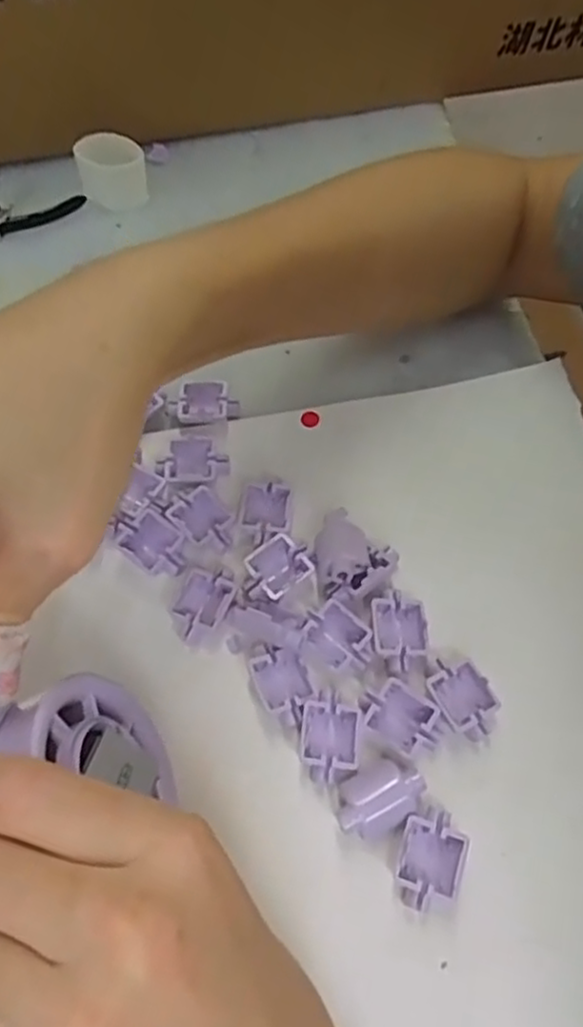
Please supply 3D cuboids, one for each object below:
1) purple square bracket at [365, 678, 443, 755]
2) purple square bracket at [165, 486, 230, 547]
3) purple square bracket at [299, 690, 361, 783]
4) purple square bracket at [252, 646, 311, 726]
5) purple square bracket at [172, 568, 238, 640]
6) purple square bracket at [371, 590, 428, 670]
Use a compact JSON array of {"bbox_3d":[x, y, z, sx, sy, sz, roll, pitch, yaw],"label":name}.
[{"bbox_3d":[0.037,0.068,0.236,0.024,0.011,0.017,32,66,15],"label":"purple square bracket"},{"bbox_3d":[-0.034,0.001,0.270,0.026,0.008,0.019,36,67,16],"label":"purple square bracket"},{"bbox_3d":[0.013,0.073,0.233,0.019,0.005,0.027,5,62,1],"label":"purple square bracket"},{"bbox_3d":[-0.003,0.059,0.243,0.016,0.009,0.026,-20,64,-11],"label":"purple square bracket"},{"bbox_3d":[-0.032,0.033,0.255,0.018,0.008,0.025,23,64,11],"label":"purple square bracket"},{"bbox_3d":[0.038,0.041,0.249,0.018,0.010,0.026,-4,62,-3],"label":"purple square bracket"}]

